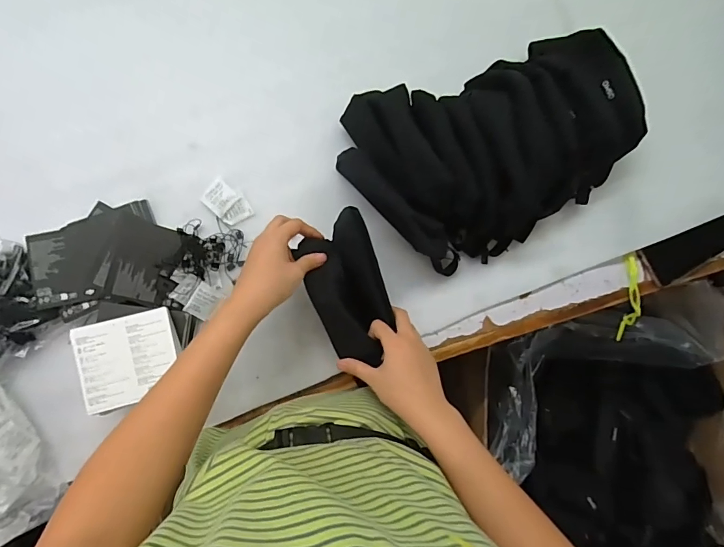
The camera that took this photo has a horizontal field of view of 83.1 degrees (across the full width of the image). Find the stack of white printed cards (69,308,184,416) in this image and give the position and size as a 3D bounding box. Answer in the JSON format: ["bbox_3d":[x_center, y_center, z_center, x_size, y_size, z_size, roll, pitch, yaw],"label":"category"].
[{"bbox_3d":[-0.252,0.094,0.443,0.099,0.010,0.093,-14,87,-8],"label":"stack of white printed cards"}]

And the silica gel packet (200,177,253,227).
[{"bbox_3d":[-0.180,-0.093,0.547,0.062,0.011,0.041,43,82,-2],"label":"silica gel packet"}]

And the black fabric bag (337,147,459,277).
[{"bbox_3d":[0.048,-0.078,0.541,0.209,0.073,0.047,42,82,-2],"label":"black fabric bag"}]

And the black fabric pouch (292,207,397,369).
[{"bbox_3d":[-0.016,0.019,0.487,0.083,0.034,0.170,-19,88,-8],"label":"black fabric pouch"}]

